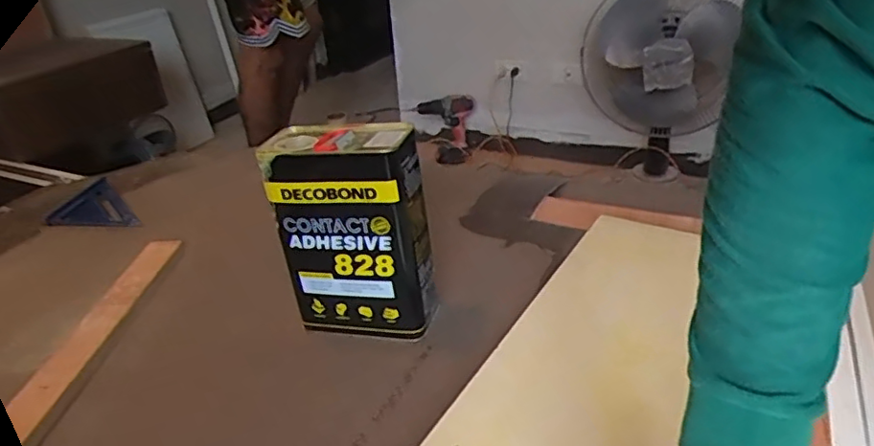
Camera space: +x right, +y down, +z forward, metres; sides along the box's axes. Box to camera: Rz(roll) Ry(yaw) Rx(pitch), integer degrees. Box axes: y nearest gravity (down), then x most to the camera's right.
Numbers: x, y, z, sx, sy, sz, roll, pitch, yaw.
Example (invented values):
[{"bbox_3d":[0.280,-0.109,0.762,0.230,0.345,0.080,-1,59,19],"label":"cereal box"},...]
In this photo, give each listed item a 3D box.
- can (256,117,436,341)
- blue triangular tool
[{"bbox_3d":[-0.093,0.009,0.718,0.169,0.234,0.090,4,29,16],"label":"can"},{"bbox_3d":[-0.673,-0.025,1.158,0.133,0.022,0.239,-25,34,-29],"label":"blue triangular tool"}]

